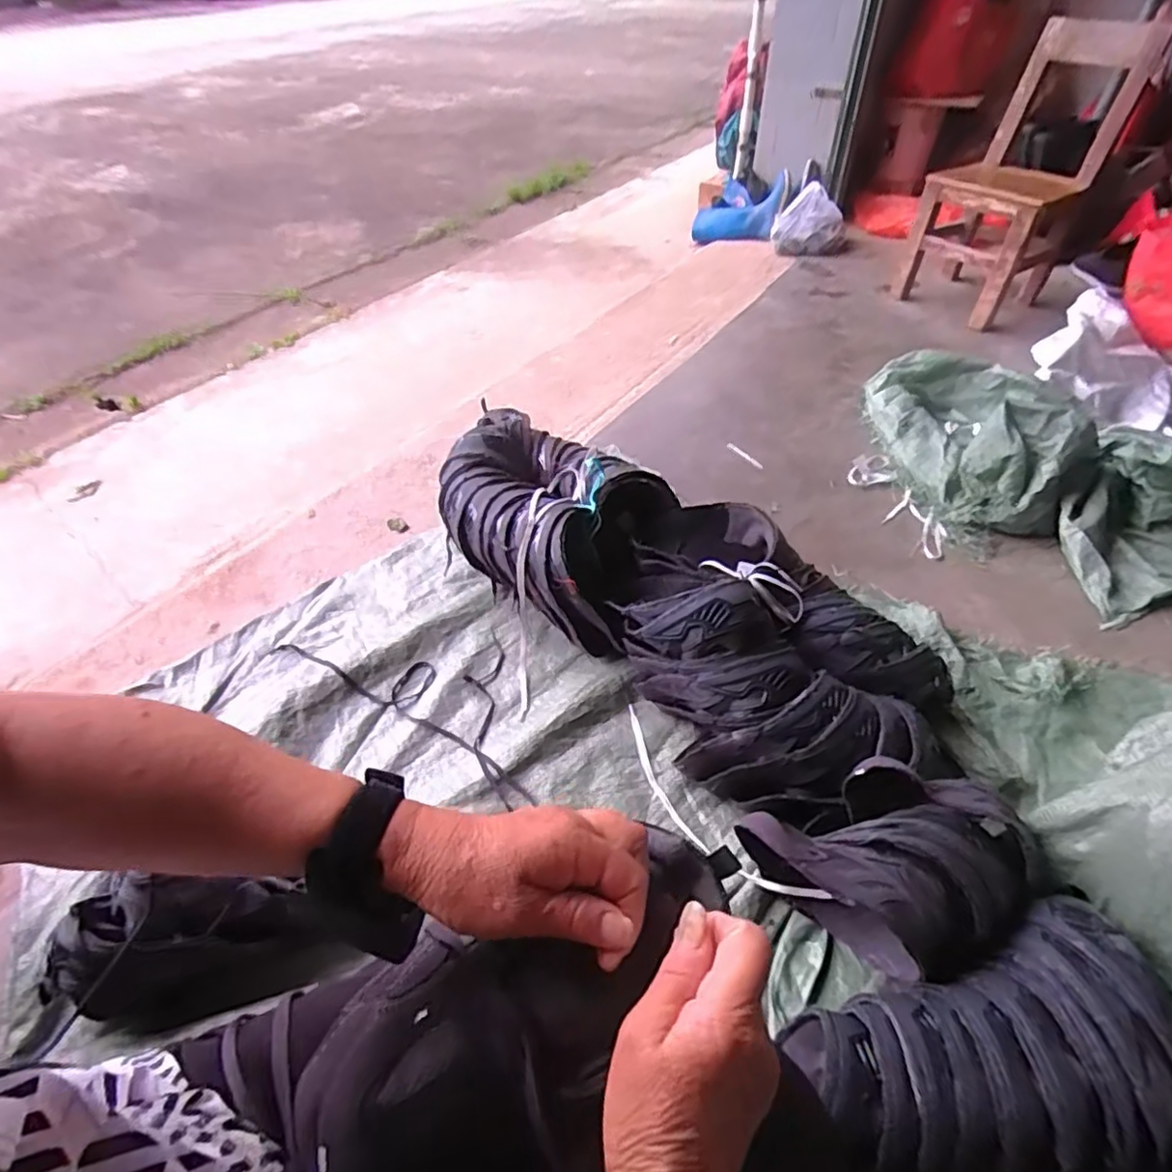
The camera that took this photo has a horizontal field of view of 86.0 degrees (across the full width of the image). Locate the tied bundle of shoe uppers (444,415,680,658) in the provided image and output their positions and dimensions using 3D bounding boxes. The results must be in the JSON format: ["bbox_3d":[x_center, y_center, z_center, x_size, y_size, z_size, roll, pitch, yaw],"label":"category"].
[{"bbox_3d":[-0.055,-0.097,1.048,0.406,0.203,0.280,31,55,27],"label":"tied bundle of shoe uppers"}]

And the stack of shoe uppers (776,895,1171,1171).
[{"bbox_3d":[0.370,0.427,0.545,0.336,0.100,0.189,-15,48,-11],"label":"stack of shoe uppers"}]

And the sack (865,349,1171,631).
[{"bbox_3d":[0.973,-0.299,1.240,0.664,0.175,0.741,-11,48,-7],"label":"sack"}]

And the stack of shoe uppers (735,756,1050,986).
[{"bbox_3d":[0.342,0.303,0.675,0.318,0.164,0.185,-17,49,-13],"label":"stack of shoe uppers"}]

